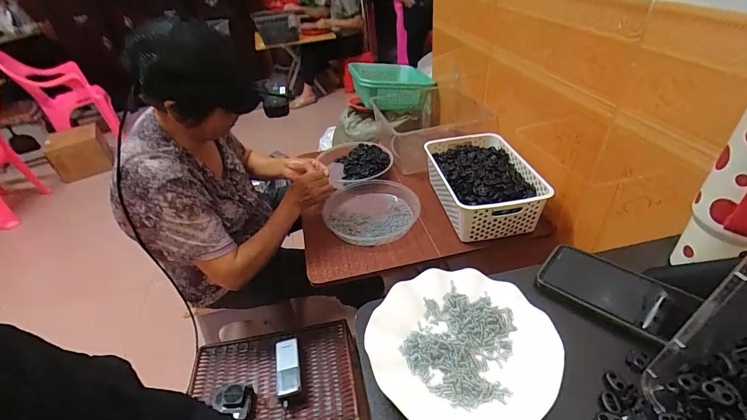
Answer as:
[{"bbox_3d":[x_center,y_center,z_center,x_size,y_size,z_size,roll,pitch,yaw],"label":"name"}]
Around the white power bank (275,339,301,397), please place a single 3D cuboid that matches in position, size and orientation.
[{"bbox_3d":[-0.189,0.342,0.797,0.049,0.016,0.120,-11,49,-6],"label":"white power bank"}]

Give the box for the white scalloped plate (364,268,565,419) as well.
[{"bbox_3d":[0.088,0.137,0.373,0.179,0.024,0.172,-4,37,3],"label":"white scalloped plate"}]

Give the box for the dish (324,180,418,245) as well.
[{"bbox_3d":[-0.006,0.001,0.908,0.234,0.030,0.228,-4,37,3],"label":"dish"}]

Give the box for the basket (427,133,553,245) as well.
[{"bbox_3d":[0.263,-0.069,0.889,0.204,0.098,0.313,-9,37,-3],"label":"basket"}]

